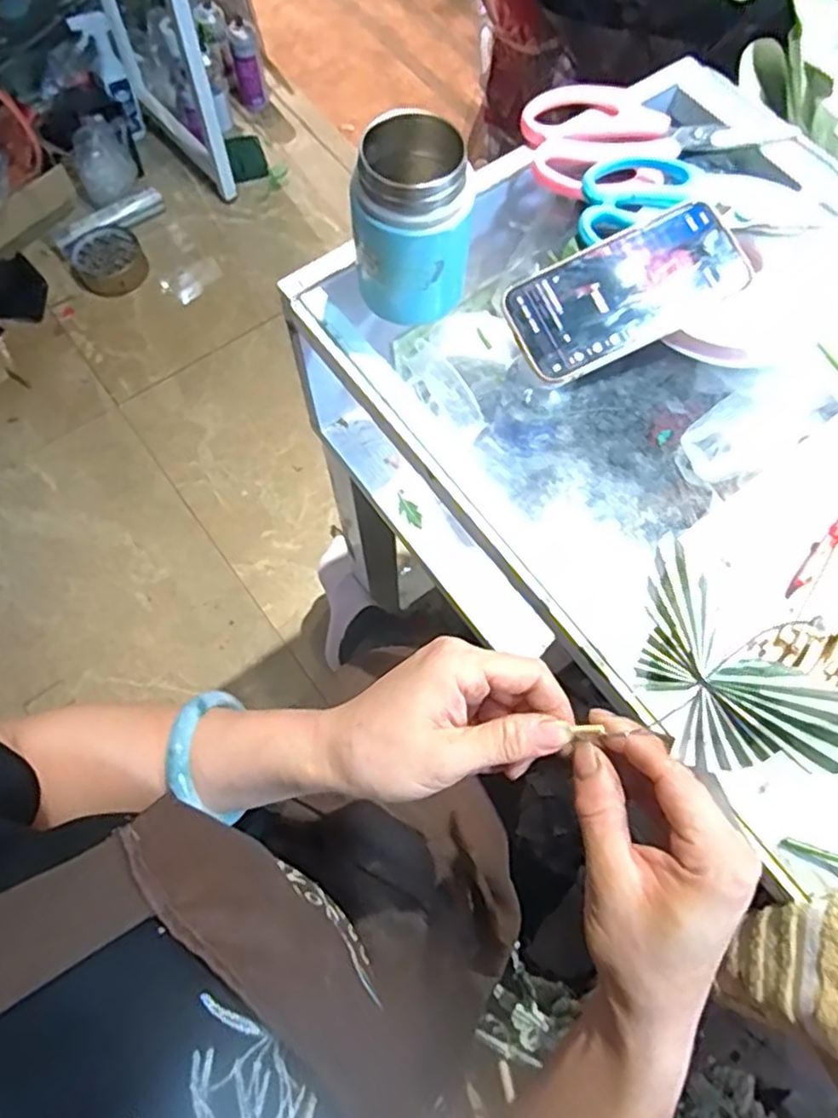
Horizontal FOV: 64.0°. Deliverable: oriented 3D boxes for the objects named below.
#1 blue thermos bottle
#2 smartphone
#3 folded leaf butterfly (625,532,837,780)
[{"bbox_3d":[-0.003,-0.202,0.409,0.067,0.106,0.059,13,70,3],"label":"blue thermos bottle"},{"bbox_3d":[0.131,-0.171,0.429,0.147,0.009,0.072,-26,82,2],"label":"smartphone"},{"bbox_3d":[0.118,0.048,0.260,0.015,0.060,0.101,-2,43,-44],"label":"folded leaf butterfly"}]

